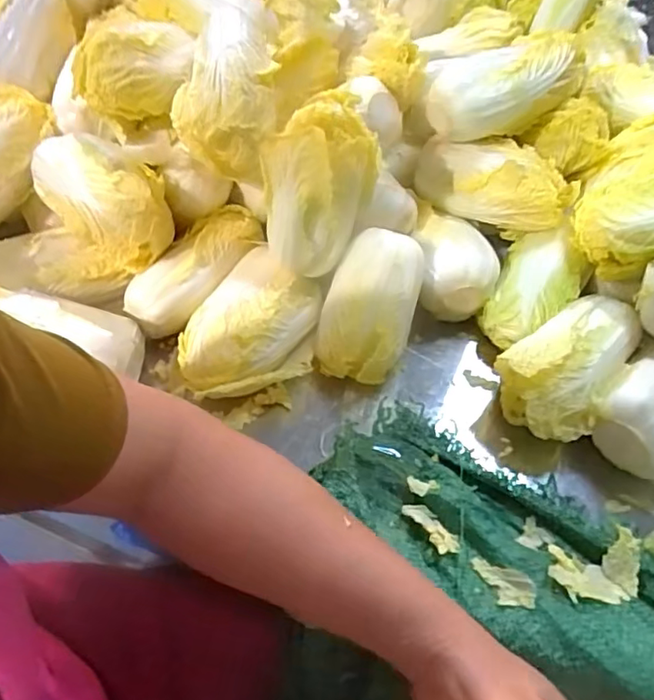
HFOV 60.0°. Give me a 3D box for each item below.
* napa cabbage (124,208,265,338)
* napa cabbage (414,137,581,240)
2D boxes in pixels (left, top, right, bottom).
[{"bbox_3d":[-0.109,-0.071,0.478,0.057,0.040,0.134,33,60,22],"label":"napa cabbage"},{"bbox_3d":[0.141,-0.145,0.491,0.139,0.054,0.053,24,57,16],"label":"napa cabbage"}]

